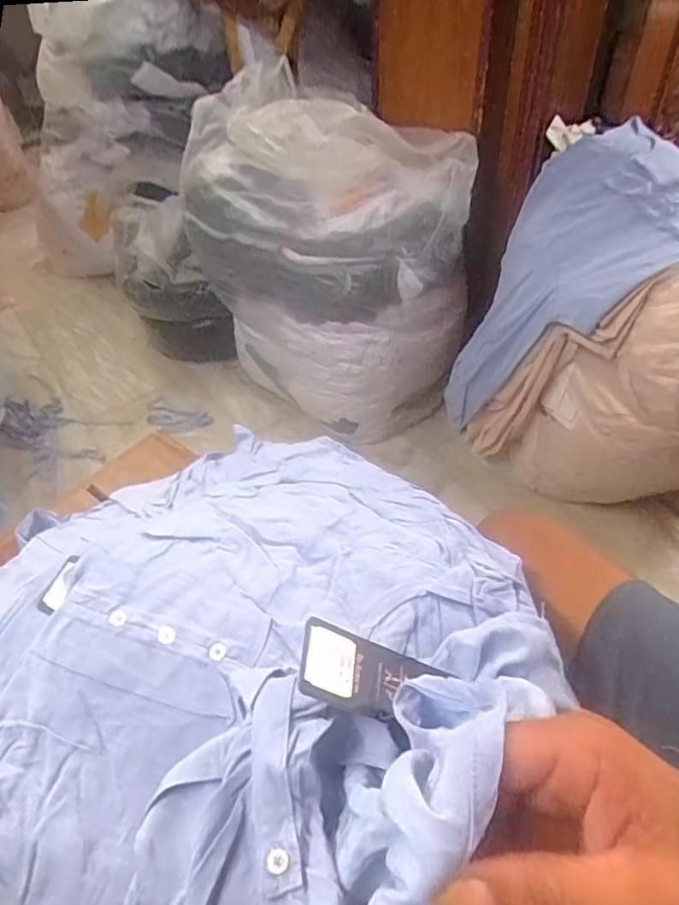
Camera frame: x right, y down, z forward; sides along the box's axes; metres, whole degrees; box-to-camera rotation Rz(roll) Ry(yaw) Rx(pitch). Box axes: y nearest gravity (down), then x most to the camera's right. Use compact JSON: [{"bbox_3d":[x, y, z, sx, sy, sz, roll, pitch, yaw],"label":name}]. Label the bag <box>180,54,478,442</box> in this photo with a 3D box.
[{"bbox_3d":[-0.030,-0.398,1.296,0.520,0.609,0.363,34,57,30],"label":"bag"}]

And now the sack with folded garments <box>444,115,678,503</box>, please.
[{"bbox_3d":[0.535,-0.205,1.125,0.526,0.514,0.389,26,54,25],"label":"sack with folded garments"}]

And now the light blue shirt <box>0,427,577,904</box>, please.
[{"bbox_3d":[-0.076,0.124,0.430,0.382,0.114,0.415,17,50,18],"label":"light blue shirt"}]

